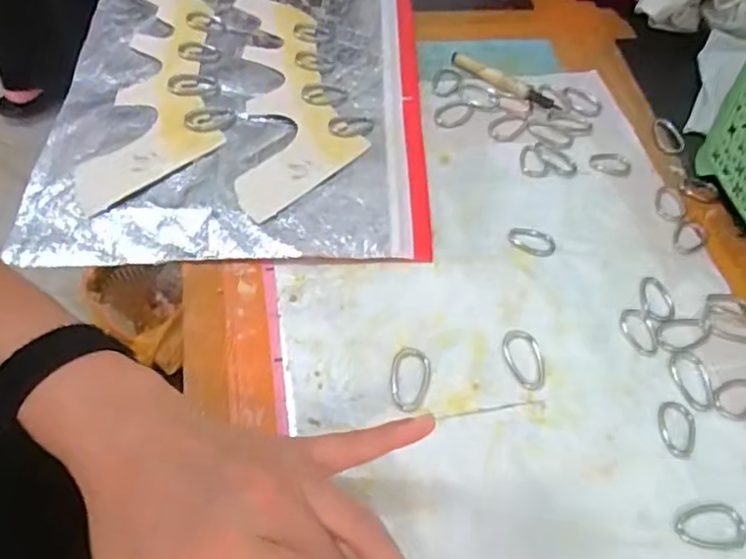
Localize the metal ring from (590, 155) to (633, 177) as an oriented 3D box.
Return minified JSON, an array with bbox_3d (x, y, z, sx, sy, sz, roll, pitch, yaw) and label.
[{"bbox_3d":[0.166,-0.081,0.414,0.029,0.004,0.020,1,57,-5],"label":"metal ring"}]

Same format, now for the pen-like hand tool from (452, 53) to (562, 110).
[{"bbox_3d":[0.100,-0.150,0.449,0.090,0.008,0.014,31,60,15],"label":"pen-like hand tool"}]

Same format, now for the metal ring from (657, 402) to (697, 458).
[{"bbox_3d":[0.159,0.078,0.309,0.020,0.004,0.029,17,57,6],"label":"metal ring"}]

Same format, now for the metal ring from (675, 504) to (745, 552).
[{"bbox_3d":[0.160,0.117,0.281,0.033,0.004,0.021,1,57,-5],"label":"metal ring"}]

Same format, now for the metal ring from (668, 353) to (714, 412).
[{"bbox_3d":[0.176,0.056,0.326,0.022,0.004,0.034,-6,58,-9],"label":"metal ring"}]

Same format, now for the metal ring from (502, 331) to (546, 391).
[{"bbox_3d":[0.084,0.044,0.325,0.022,0.005,0.034,-8,58,-10],"label":"metal ring"}]

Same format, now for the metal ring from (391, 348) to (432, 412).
[{"bbox_3d":[0.020,0.052,0.310,0.020,0.004,0.035,11,57,2],"label":"metal ring"}]

